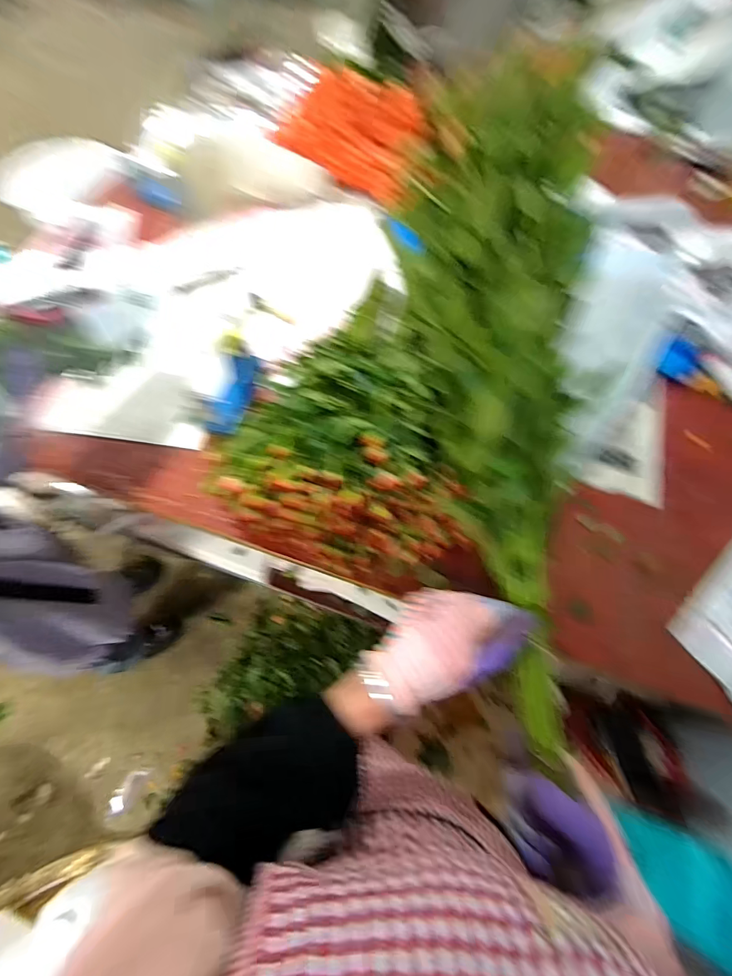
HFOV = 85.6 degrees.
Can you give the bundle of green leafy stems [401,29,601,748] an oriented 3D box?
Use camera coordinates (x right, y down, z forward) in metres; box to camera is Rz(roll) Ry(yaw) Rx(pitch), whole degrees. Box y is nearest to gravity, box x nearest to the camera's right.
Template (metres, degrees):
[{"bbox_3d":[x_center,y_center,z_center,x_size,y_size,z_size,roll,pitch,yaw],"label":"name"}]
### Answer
[{"bbox_3d":[0.122,-0.079,0.359,0.127,0.097,0.544,-3,88,-4],"label":"bundle of green leafy stems"}]

